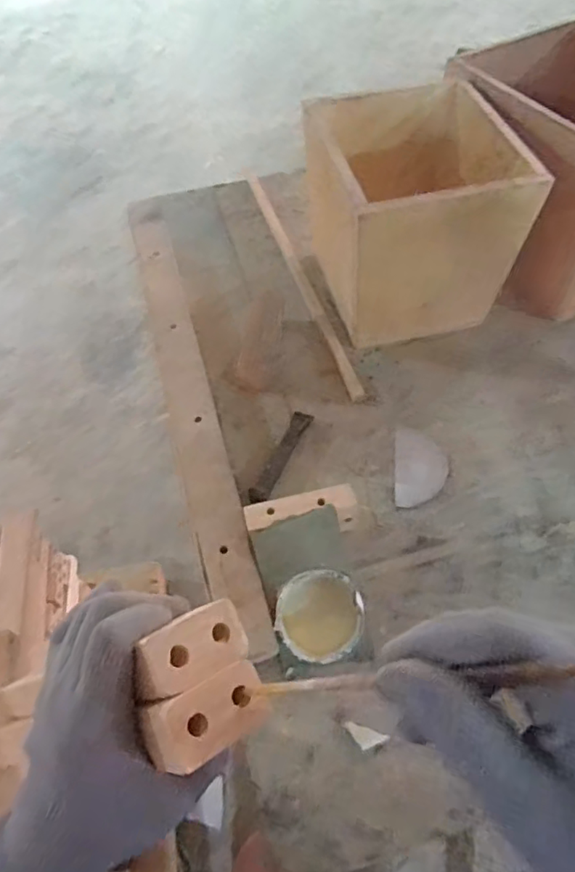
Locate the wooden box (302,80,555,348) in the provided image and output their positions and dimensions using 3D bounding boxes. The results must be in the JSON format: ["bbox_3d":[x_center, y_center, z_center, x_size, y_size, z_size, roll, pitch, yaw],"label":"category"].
[{"bbox_3d":[0.159,-0.291,0.782,0.221,0.229,0.257,-13,56,-7],"label":"wooden box"}]

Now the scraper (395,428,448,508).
[{"bbox_3d":[0.159,0.037,0.689,0.058,0.004,0.109,3,53,9],"label":"scraper"}]

